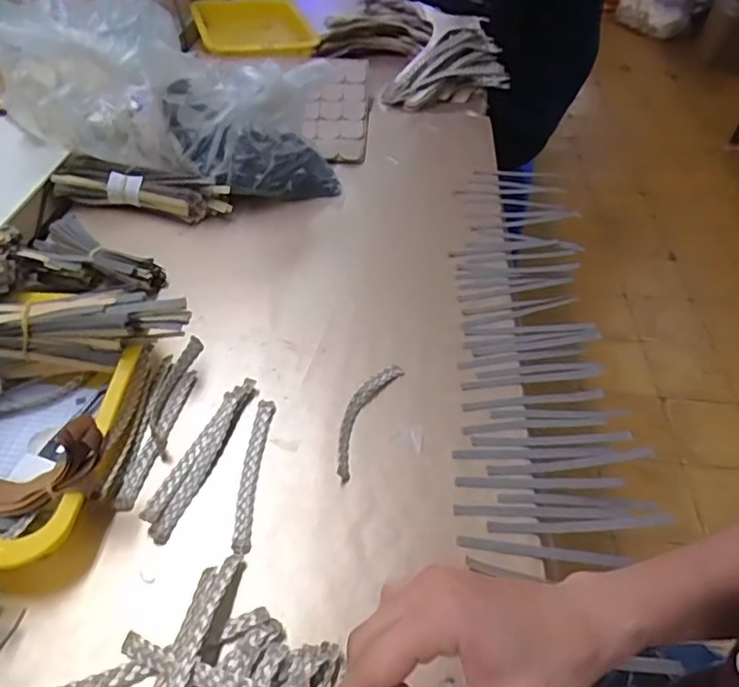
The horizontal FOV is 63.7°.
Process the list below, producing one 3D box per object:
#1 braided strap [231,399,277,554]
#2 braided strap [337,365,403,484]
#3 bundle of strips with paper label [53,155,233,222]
[{"bbox_3d":[-0.094,0.101,0.479,0.016,0.004,0.137,3,46,0],"label":"braided strap"},{"bbox_3d":[-0.006,0.061,0.516,0.028,0.011,0.129,19,48,14],"label":"braided strap"},{"bbox_3d":[-0.264,-0.180,0.697,0.200,0.052,0.024,10,16,2],"label":"bundle of strips with paper label"}]

